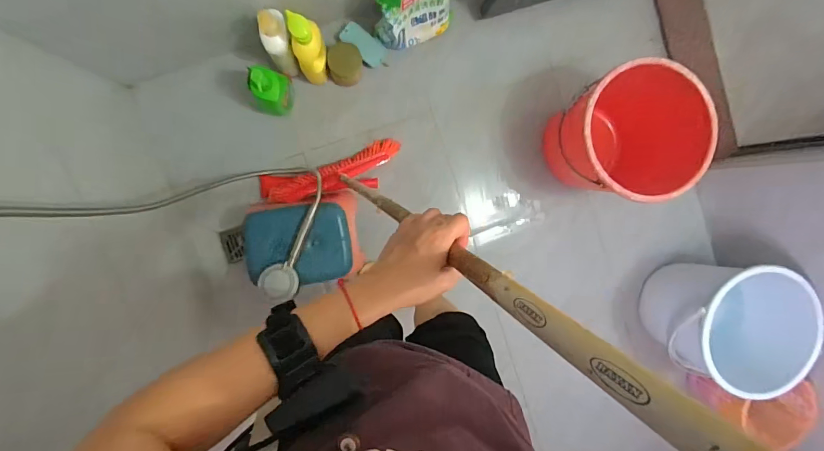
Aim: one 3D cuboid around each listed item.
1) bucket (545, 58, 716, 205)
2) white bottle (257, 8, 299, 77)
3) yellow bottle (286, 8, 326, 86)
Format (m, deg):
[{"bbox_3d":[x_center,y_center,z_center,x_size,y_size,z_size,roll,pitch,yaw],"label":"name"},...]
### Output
[{"bbox_3d":[0.564,-0.245,1.130,0.344,0.362,0.337,0,93,-7],"label":"bucket"},{"bbox_3d":[-0.327,-0.445,0.998,0.064,0.236,0.086,-22,96,-5],"label":"white bottle"},{"bbox_3d":[-0.255,-0.431,1.005,0.080,0.263,0.089,-14,95,-6],"label":"yellow bottle"}]

